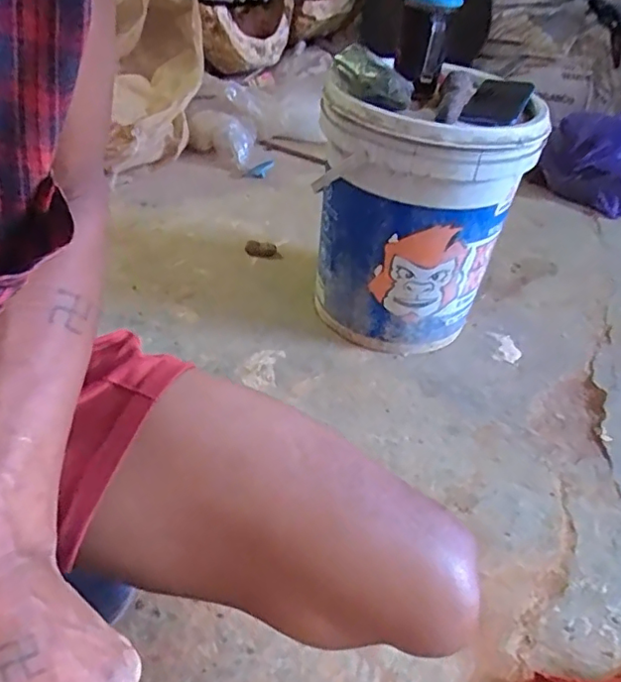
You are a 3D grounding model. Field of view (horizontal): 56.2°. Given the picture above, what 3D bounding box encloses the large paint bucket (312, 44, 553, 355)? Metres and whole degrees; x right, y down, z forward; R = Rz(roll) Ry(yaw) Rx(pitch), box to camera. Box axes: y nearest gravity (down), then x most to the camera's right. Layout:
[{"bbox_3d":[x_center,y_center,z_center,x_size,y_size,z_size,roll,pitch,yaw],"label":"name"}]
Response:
[{"bbox_3d":[0.163,-0.202,0.914,0.292,0.402,0.264,15,40,12],"label":"large paint bucket"}]

